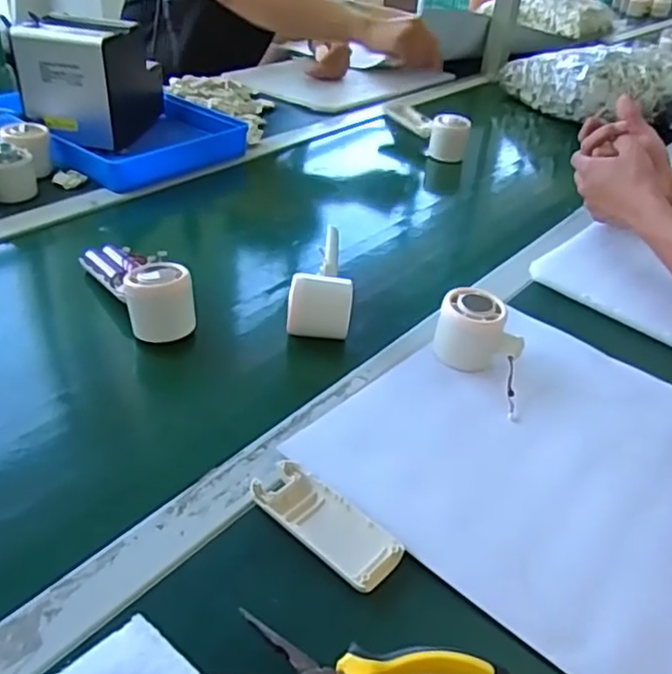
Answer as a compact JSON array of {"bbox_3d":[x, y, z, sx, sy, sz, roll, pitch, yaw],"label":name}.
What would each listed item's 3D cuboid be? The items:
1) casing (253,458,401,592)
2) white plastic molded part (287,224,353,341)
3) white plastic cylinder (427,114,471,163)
[{"bbox_3d":[-0.007,0.120,0.422,0.103,0.007,0.044,32,43,31],"label":"casing"},{"bbox_3d":[-0.008,-0.057,0.634,0.054,0.056,0.149,8,36,3],"label":"white plastic molded part"},{"bbox_3d":[0.170,-0.301,0.979,0.062,0.061,0.058,10,36,5],"label":"white plastic cylinder"}]

